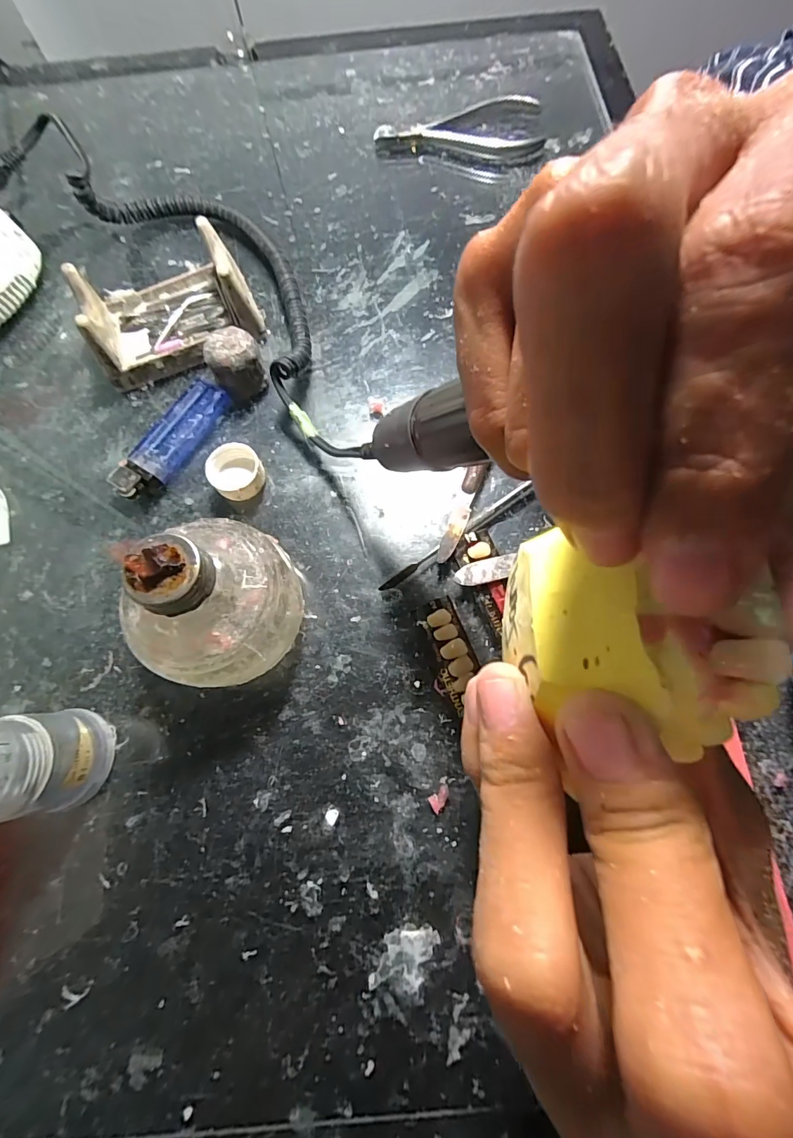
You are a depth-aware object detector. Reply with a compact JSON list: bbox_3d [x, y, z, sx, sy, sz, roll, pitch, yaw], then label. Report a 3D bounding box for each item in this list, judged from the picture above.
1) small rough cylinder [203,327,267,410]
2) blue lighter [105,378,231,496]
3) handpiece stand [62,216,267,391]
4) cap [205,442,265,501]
[{"bbox_3d":[-0.093,-0.119,0.261,0.029,0.033,0.026,-26,74,-6],"label":"small rough cylinder"},{"bbox_3d":[-0.129,-0.074,0.259,0.023,0.015,0.080,31,76,10],"label":"blue lighter"},{"bbox_3d":[-0.139,-0.162,0.271,0.096,0.042,0.067,-22,74,-5],"label":"handpiece stand"},{"bbox_3d":[-0.090,-0.055,0.250,0.028,0.016,0.033,-35,75,-9],"label":"cap"}]

